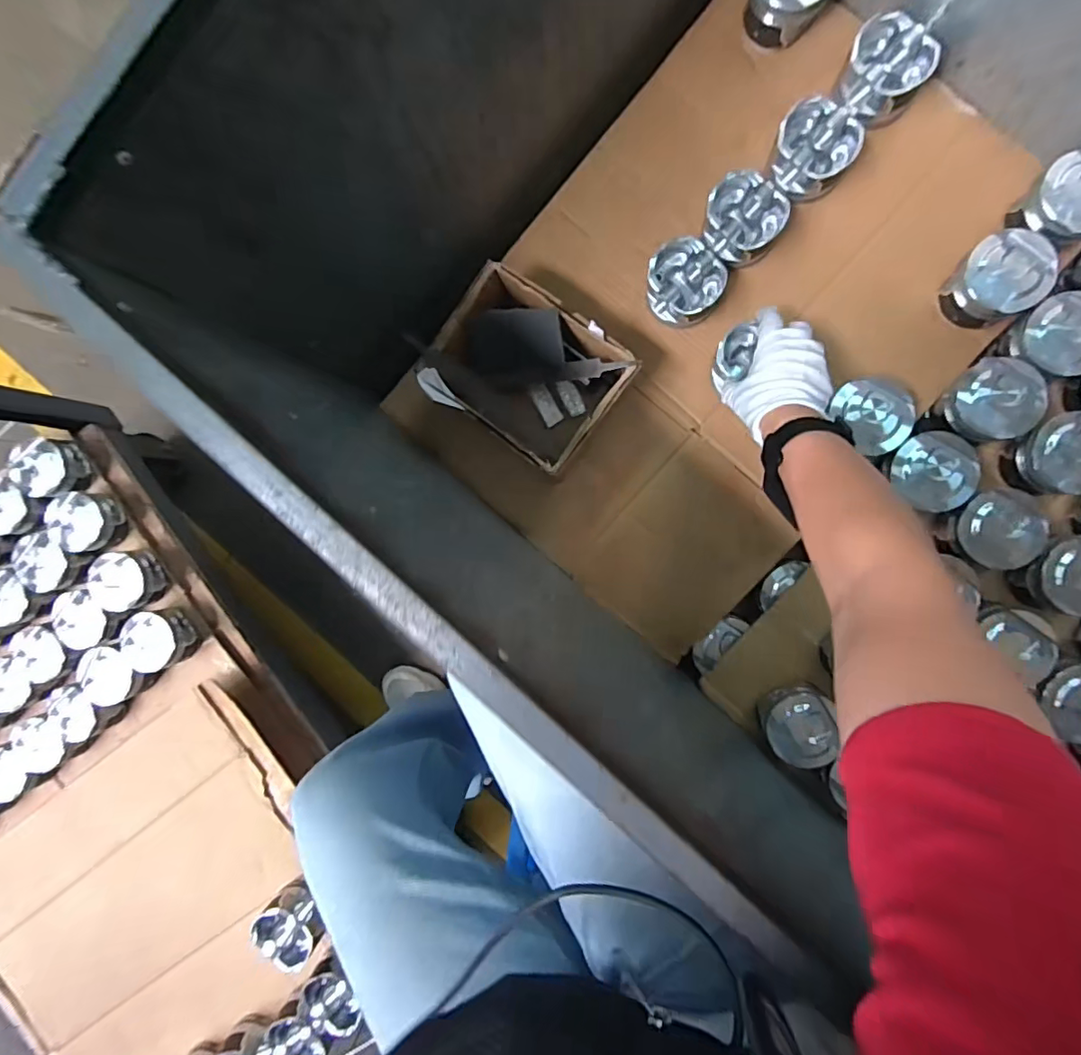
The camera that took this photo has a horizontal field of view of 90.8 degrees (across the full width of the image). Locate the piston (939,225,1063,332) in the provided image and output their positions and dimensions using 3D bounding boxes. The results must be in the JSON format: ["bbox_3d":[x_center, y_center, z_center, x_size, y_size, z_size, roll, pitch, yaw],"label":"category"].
[{"bbox_3d":[0.482,-0.262,0.567,0.082,0.055,0.080,0,94,5],"label":"piston"}]

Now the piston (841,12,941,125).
[{"bbox_3d":[0.370,-0.489,0.579,0.089,0.046,0.092,23,96,3],"label":"piston"}]

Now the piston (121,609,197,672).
[{"bbox_3d":[-0.567,0.166,0.790,0.084,0.056,0.086,0,94,5],"label":"piston"}]

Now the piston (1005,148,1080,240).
[{"bbox_3d":[0.550,-0.340,0.559,0.081,0.057,0.081,0,94,5],"label":"piston"}]

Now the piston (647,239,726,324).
[{"bbox_3d":[0.165,-0.280,0.614,0.088,0.042,0.081,28,96,3],"label":"piston"}]

